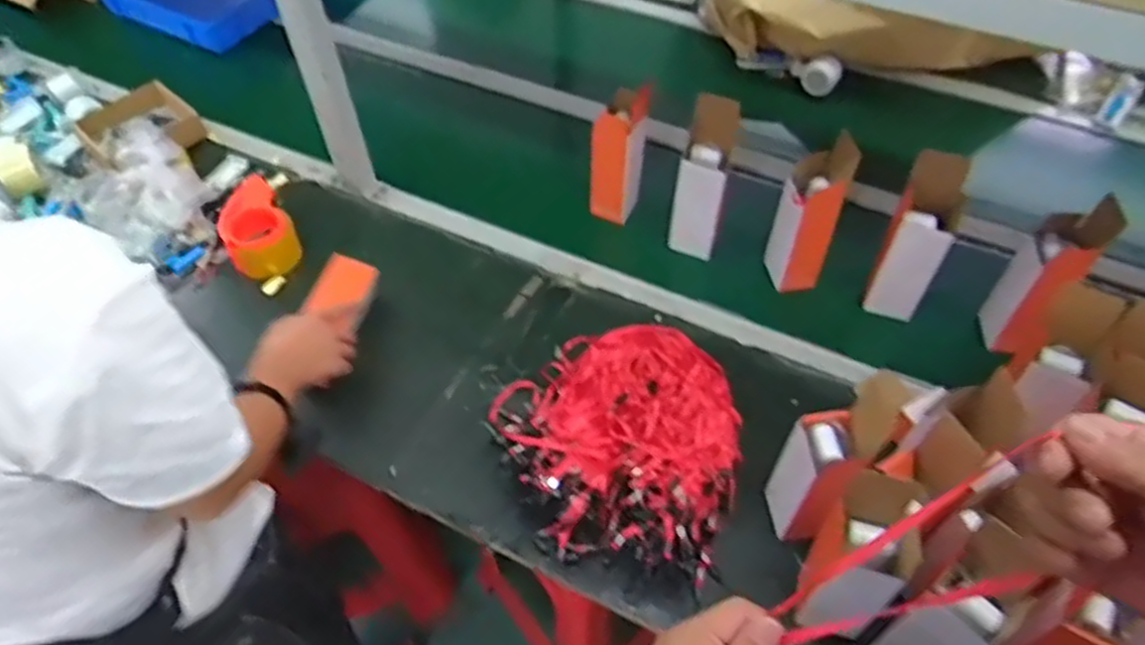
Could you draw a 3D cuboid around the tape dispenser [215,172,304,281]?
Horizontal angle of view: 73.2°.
[{"bbox_3d":[-0.489,-0.147,1.183,0.106,0.082,0.141,-31,58,-21],"label":"tape dispenser"}]

